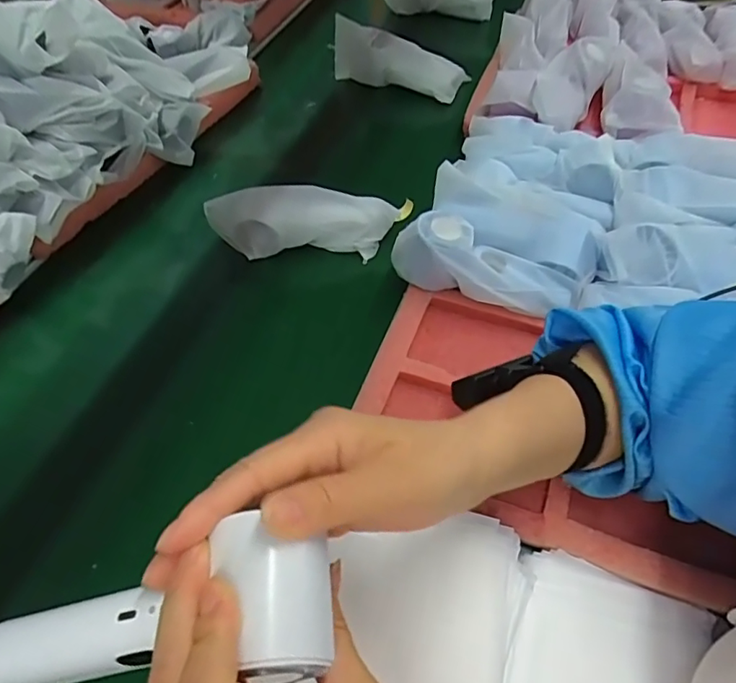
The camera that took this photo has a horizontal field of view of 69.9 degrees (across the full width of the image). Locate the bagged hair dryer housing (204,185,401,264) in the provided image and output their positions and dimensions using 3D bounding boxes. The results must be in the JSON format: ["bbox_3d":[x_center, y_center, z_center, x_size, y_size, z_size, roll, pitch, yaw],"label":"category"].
[{"bbox_3d":[-0.069,-0.127,0.564,0.185,0.054,0.057,3,54,7],"label":"bagged hair dryer housing"}]

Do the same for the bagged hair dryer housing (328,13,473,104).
[{"bbox_3d":[0.040,-0.398,0.752,0.193,0.089,0.044,20,58,18],"label":"bagged hair dryer housing"}]

